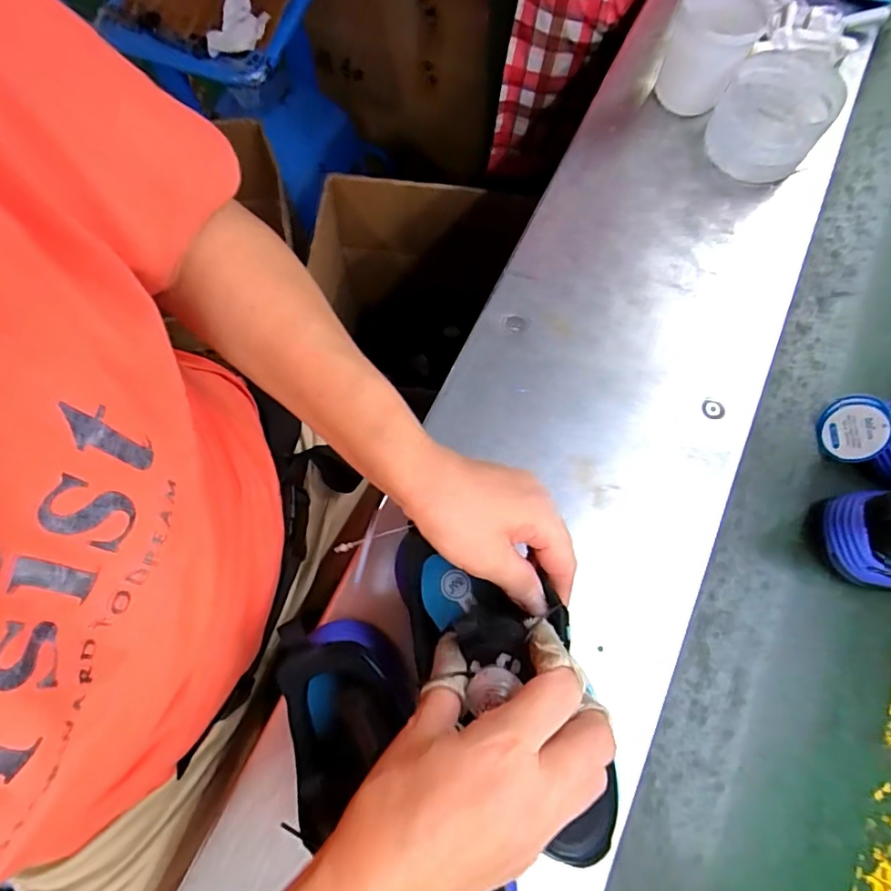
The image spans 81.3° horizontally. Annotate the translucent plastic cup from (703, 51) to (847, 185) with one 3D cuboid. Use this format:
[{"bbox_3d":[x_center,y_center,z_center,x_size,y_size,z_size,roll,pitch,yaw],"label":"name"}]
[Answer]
[{"bbox_3d":[0.300,-0.306,0.481,0.090,0.061,0.110,28,74,7],"label":"translucent plastic cup"}]

